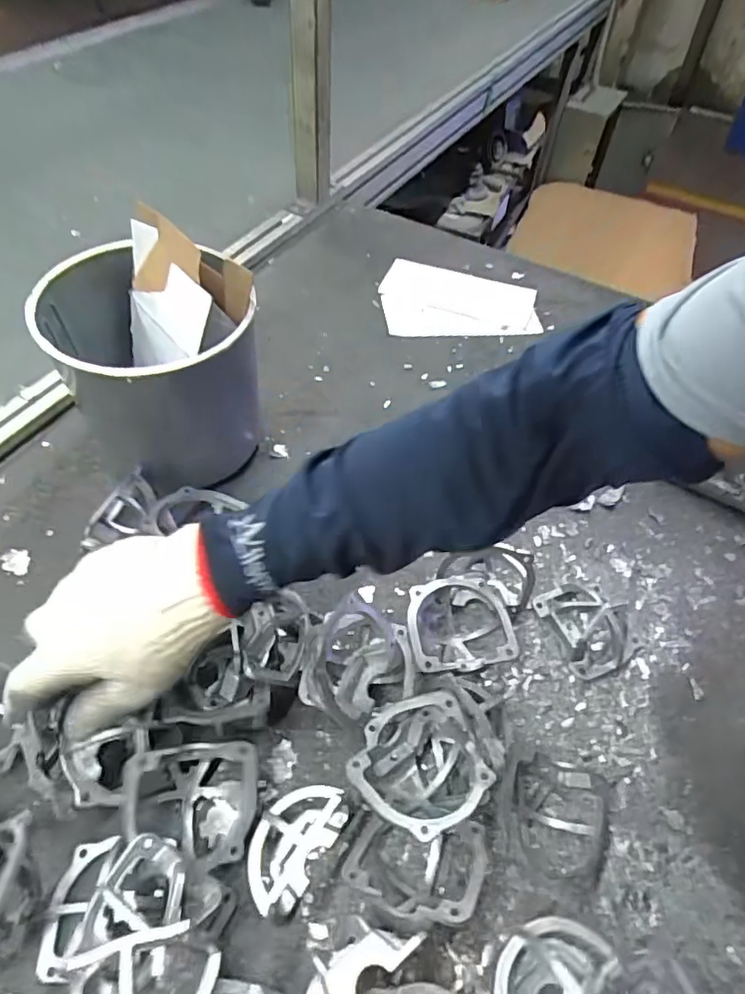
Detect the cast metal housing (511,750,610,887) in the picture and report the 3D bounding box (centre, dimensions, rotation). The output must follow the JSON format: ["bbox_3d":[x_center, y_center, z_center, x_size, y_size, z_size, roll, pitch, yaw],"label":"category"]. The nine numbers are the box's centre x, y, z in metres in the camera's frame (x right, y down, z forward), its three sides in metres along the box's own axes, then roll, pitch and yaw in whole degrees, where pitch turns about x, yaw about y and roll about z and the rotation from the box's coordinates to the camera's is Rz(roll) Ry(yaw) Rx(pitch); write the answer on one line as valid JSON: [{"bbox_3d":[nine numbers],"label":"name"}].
[{"bbox_3d":[0.135,0.232,0.413,0.059,0.033,0.072,9,53,3],"label":"cast metal housing"}]

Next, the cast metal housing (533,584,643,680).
[{"bbox_3d":[0.201,0.107,0.507,0.082,0.043,0.085,-19,57,-17],"label":"cast metal housing"}]

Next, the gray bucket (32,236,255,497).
[{"bbox_3d":[-0.205,-0.109,0.554,0.175,0.185,0.163,2,53,-3],"label":"gray bucket"}]

